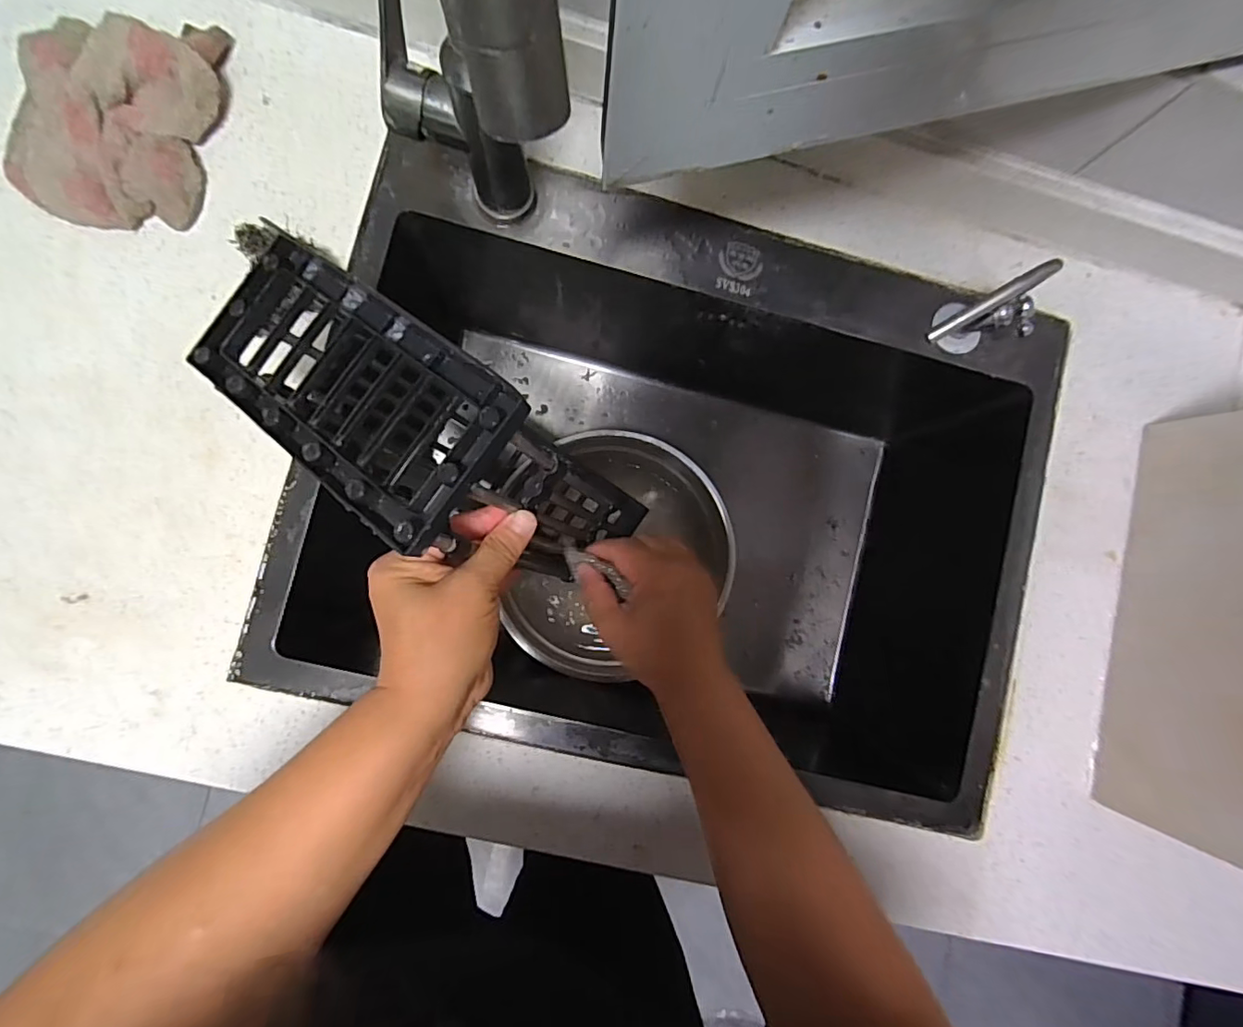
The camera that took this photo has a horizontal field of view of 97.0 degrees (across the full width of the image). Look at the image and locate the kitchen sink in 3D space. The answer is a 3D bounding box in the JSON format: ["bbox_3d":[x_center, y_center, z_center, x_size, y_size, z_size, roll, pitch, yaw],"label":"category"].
[{"bbox_3d":[0.054,-0.017,0.543,0.584,0.229,0.451,16,86,-4],"label":"kitchen sink"}]

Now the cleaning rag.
[{"bbox_3d":[-0.358,-0.279,0.383,0.140,0.040,0.148,-6,87,-5],"label":"cleaning rag"}]

